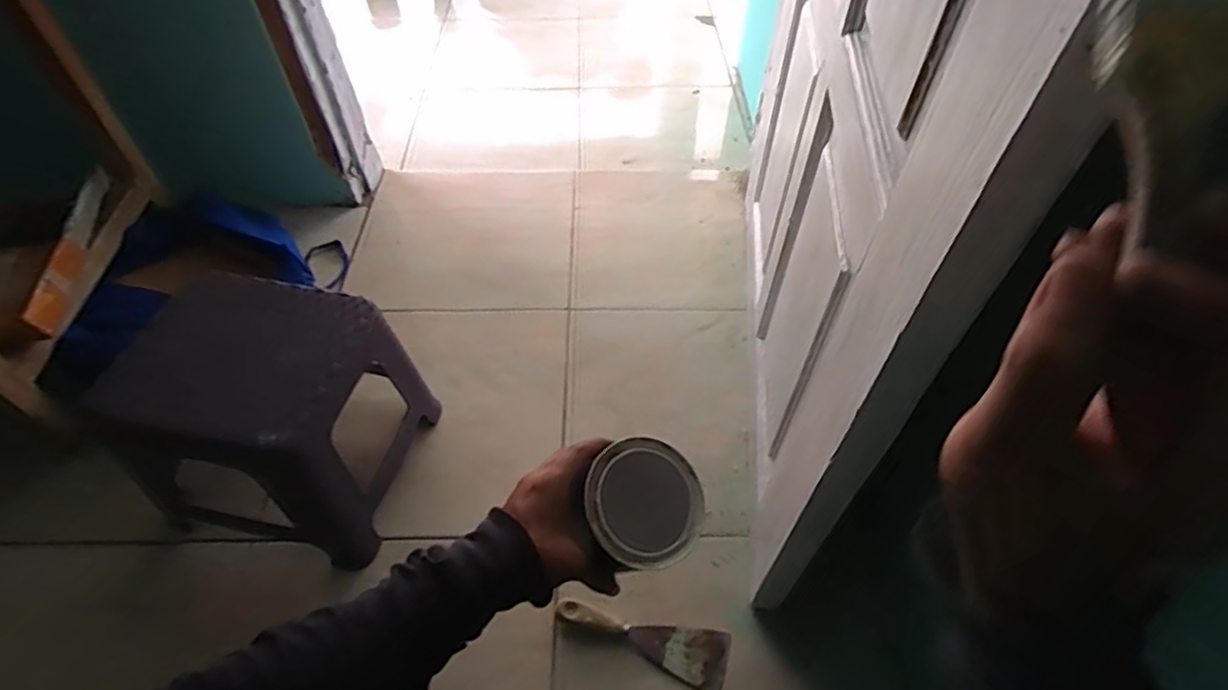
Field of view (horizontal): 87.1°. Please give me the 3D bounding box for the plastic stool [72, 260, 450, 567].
[{"bbox_3d":[-0.432,0.083,0.828,0.292,0.228,0.233,10,51,9],"label":"plastic stool"}]

